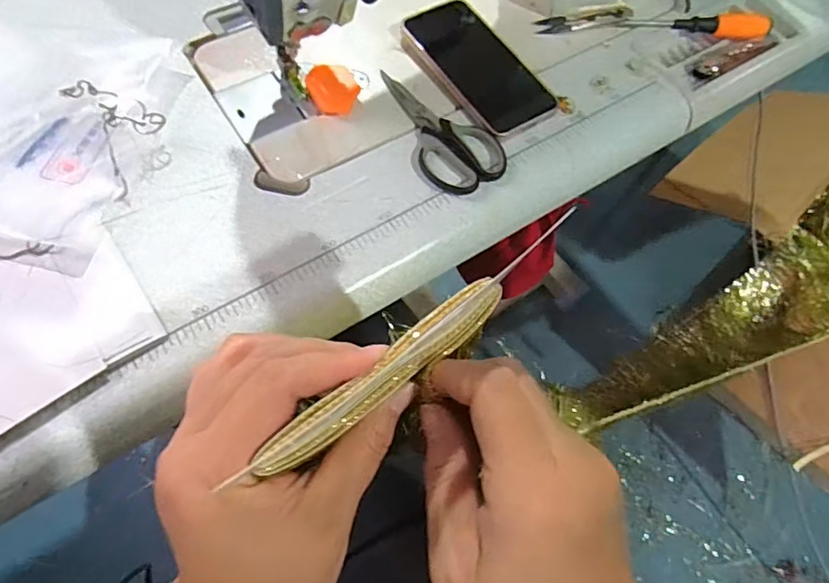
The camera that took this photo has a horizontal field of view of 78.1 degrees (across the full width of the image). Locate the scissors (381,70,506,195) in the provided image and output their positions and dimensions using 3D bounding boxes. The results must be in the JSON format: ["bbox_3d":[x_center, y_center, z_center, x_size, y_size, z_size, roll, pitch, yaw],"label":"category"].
[{"bbox_3d":[0.018,-0.142,0.437,0.067,0.006,0.141,-27,68,-16],"label":"scissors"}]

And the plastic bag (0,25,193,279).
[{"bbox_3d":[-0.304,-0.132,0.392,0.202,0.035,0.210,14,64,3],"label":"plastic bag"}]

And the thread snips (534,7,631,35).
[{"bbox_3d":[0.170,-0.272,0.509,0.098,0.011,0.020,-10,65,-9],"label":"thread snips"}]

